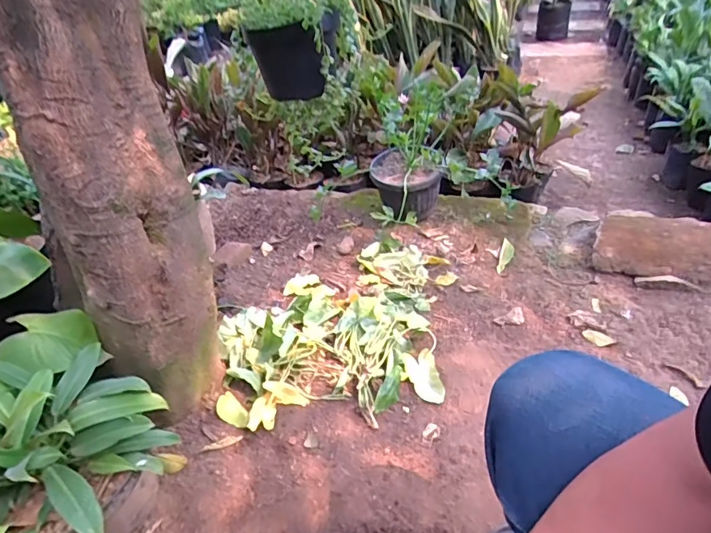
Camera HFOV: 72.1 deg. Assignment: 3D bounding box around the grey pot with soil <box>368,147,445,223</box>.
[{"bbox_3d":[0.136,-0.219,1.315,0.182,0.127,0.151,-3,39,7],"label":"grey pot with soil"}]

